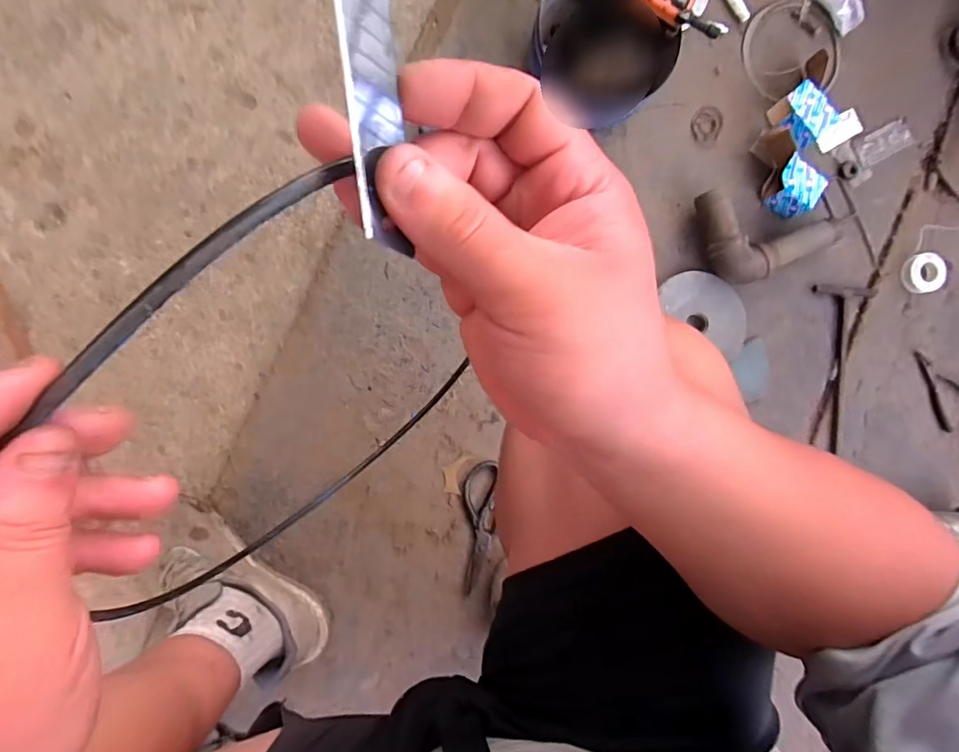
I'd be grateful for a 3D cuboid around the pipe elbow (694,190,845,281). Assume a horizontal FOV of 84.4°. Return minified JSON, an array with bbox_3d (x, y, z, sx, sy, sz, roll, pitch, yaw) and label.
[{"bbox_3d":[0.455,-0.202,0.821,0.263,0.069,0.122,6,91,-8],"label":"pipe elbow"}]

